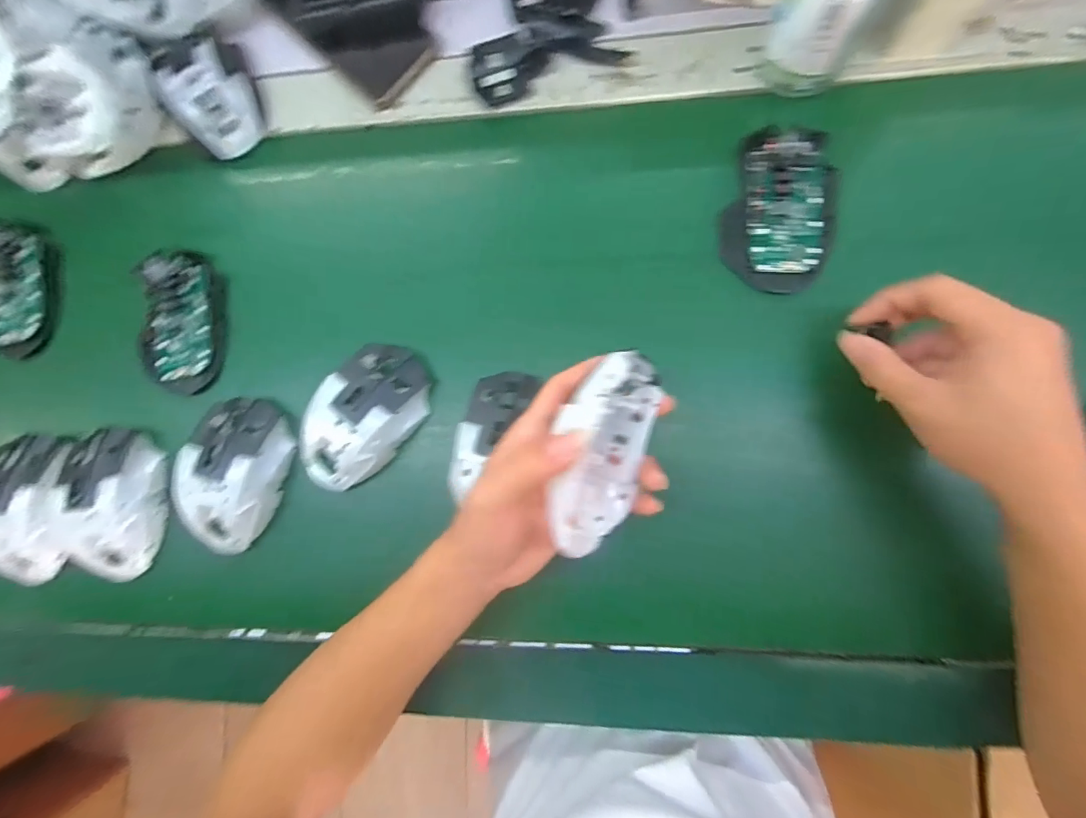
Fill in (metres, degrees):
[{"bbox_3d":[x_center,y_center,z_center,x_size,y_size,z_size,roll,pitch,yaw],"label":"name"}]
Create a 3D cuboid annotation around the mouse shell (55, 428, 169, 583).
[{"bbox_3d":[-0.334,0.074,0.366,0.069,0.037,0.114,-13,86,7],"label":"mouse shell"}]

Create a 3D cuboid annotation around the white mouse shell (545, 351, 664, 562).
[{"bbox_3d":[0.034,0.024,0.260,0.047,0.060,0.110,15,89,8],"label":"white mouse shell"}]

